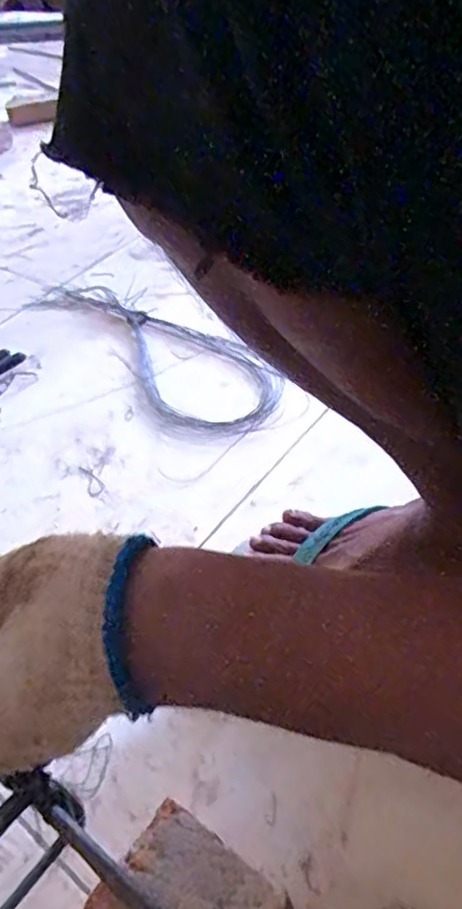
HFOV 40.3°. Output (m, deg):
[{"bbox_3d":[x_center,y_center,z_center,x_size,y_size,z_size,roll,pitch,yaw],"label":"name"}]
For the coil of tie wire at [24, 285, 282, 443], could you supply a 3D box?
[{"bbox_3d":[-0.113,-0.149,0.835,0.150,0.016,0.449,-33,51,-24],"label":"coil of tie wire"}]

